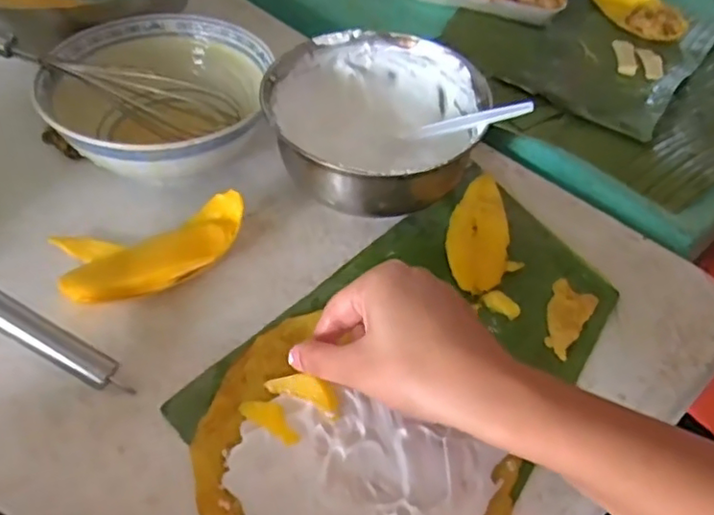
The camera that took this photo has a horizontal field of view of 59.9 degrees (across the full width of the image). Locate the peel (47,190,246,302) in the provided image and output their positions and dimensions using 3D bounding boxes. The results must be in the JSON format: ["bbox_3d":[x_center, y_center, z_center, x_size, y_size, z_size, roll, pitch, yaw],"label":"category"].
[{"bbox_3d":[-0.137,-0.003,0.416,0.122,0.031,0.066,-7,50,-12],"label":"peel"}]

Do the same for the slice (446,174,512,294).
[{"bbox_3d":[0.089,-0.018,0.448,0.043,0.009,0.111,12,48,5],"label":"slice"}]

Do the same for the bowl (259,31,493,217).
[{"bbox_3d":[0.012,-0.097,0.466,0.151,0.069,0.152,3,48,-3],"label":"bowl"}]

